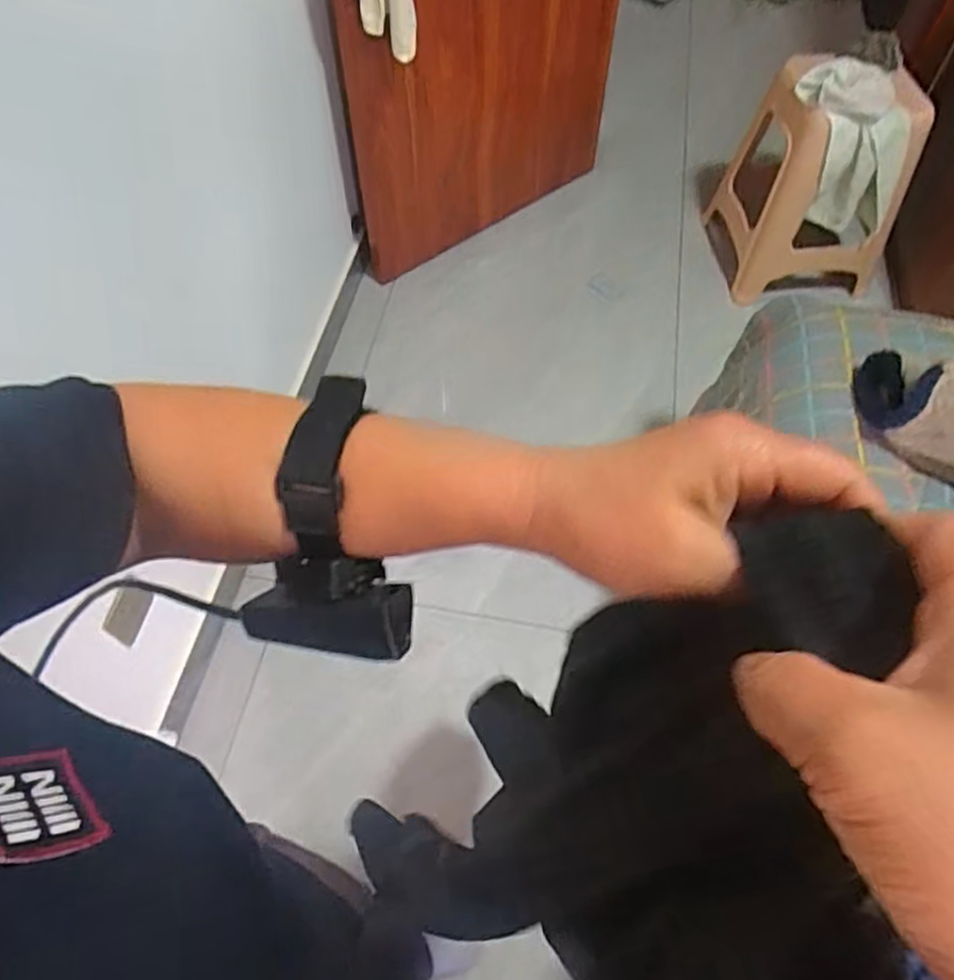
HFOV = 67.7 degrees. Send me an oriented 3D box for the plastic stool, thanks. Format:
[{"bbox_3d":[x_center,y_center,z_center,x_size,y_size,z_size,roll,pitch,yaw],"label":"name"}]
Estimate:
[{"bbox_3d":[0.791,-0.731,1.676,0.334,0.441,0.321,0,58,-1],"label":"plastic stool"}]

